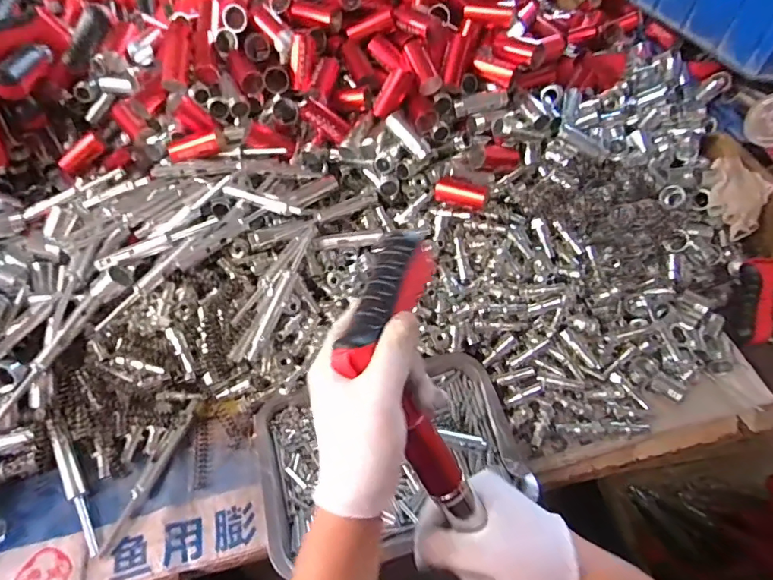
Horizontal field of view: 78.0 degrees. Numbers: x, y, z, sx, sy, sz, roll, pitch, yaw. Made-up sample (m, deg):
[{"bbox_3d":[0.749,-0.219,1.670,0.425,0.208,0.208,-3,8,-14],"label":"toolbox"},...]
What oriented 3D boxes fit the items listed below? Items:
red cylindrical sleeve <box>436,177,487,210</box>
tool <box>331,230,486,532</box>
[{"bbox_3d":[0.091,-0.116,0.579,0.065,0.027,0.025,21,54,27],"label":"red cylindrical sleeve"},{"bbox_3d":[0.017,0.071,0.328,0.085,0.044,0.213,-17,97,-16],"label":"tool"}]

